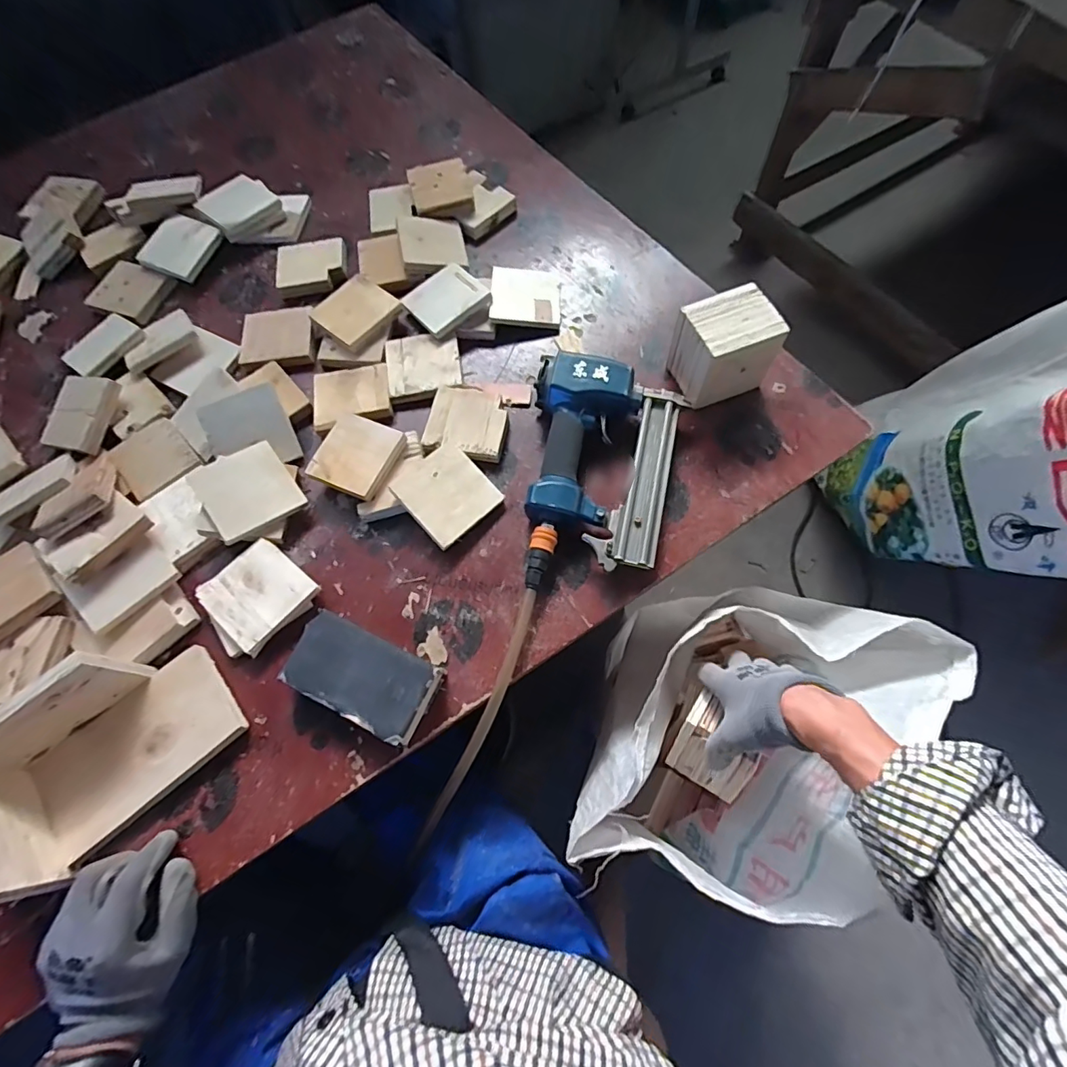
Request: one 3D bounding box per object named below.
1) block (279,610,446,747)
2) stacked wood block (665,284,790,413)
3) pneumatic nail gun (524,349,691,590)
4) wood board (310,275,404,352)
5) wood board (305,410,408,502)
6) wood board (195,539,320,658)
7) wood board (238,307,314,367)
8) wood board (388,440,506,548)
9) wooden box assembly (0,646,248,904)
[{"bbox_3d":[-0.162,0.138,0.502,0.138,0.041,0.076,23,69,12],"label":"block"},{"bbox_3d":[0.213,-0.208,0.599,0.096,0.098,0.087,-20,70,-6],"label":"stacked wood block"},{"bbox_3d":[0.073,-0.066,0.563,0.159,0.057,0.260,5,69,4],"label":"pneumatic nail gun"},{"bbox_3d":[-0.229,-0.288,0.674,0.093,0.015,0.094,38,74,14],"label":"wood board"},{"bbox_3d":[-0.198,-0.088,0.588,0.085,0.019,0.090,22,71,10],"label":"wood board"},{"bbox_3d":[-0.287,0.061,0.542,0.093,0.013,0.090,38,75,12],"label":"wood board"},{"bbox_3d":[-0.333,-0.251,0.684,0.093,0.020,0.088,-11,69,-2],"label":"wood board"},{"bbox_3d":[-0.094,-0.044,0.568,0.088,0.009,0.092,-42,84,-18],"label":"wood board"},{"bbox_3d":[-0.384,0.189,0.458,0.126,0.089,0.195,41,75,15],"label":"wooden box assembly"}]

